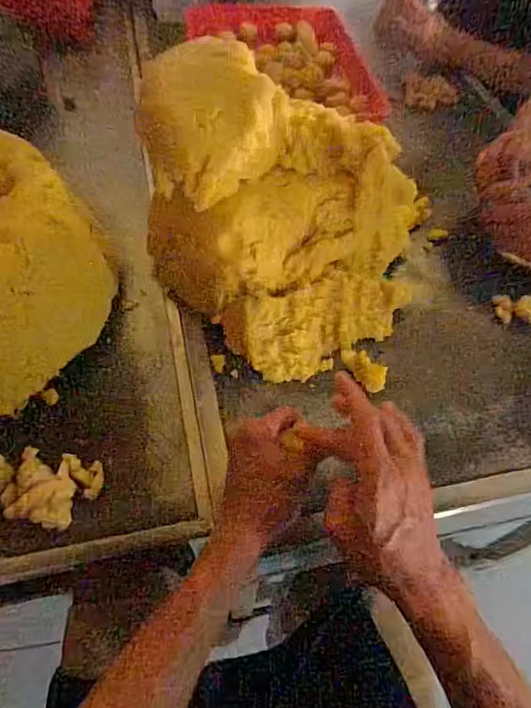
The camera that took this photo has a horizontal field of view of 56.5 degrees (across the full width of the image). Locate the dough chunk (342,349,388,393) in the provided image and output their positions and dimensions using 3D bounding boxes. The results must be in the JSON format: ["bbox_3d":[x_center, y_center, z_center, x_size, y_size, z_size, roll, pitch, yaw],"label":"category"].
[{"bbox_3d":[0.106,0.015,0.529,0.029,0.012,0.055,-35,64,-24],"label":"dough chunk"}]

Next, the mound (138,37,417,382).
[{"bbox_3d":[0.023,-0.151,0.527,0.290,0.224,0.267,17,56,8],"label":"mound"}]

